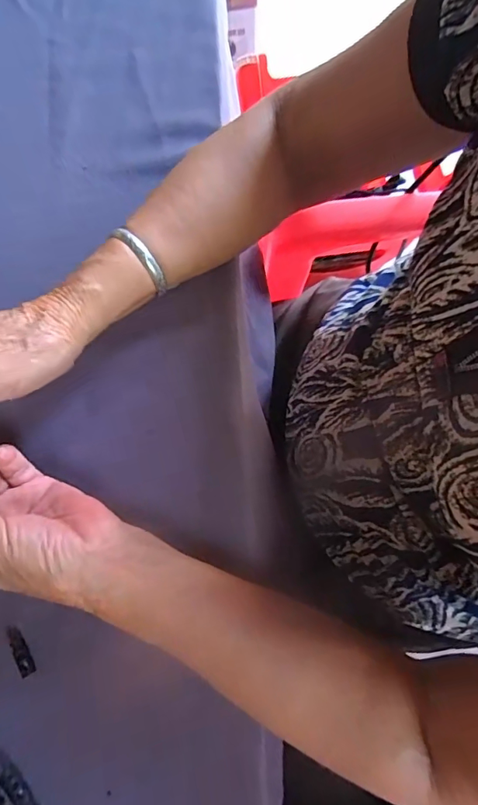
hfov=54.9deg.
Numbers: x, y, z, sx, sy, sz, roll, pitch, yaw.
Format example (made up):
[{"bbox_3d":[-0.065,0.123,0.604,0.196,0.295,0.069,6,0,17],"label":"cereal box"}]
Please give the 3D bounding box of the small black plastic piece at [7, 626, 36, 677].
[{"bbox_3d":[-0.148,0.168,0.312,0.008,0.008,0.034,-24,78,-4],"label":"small black plastic piece"}]

